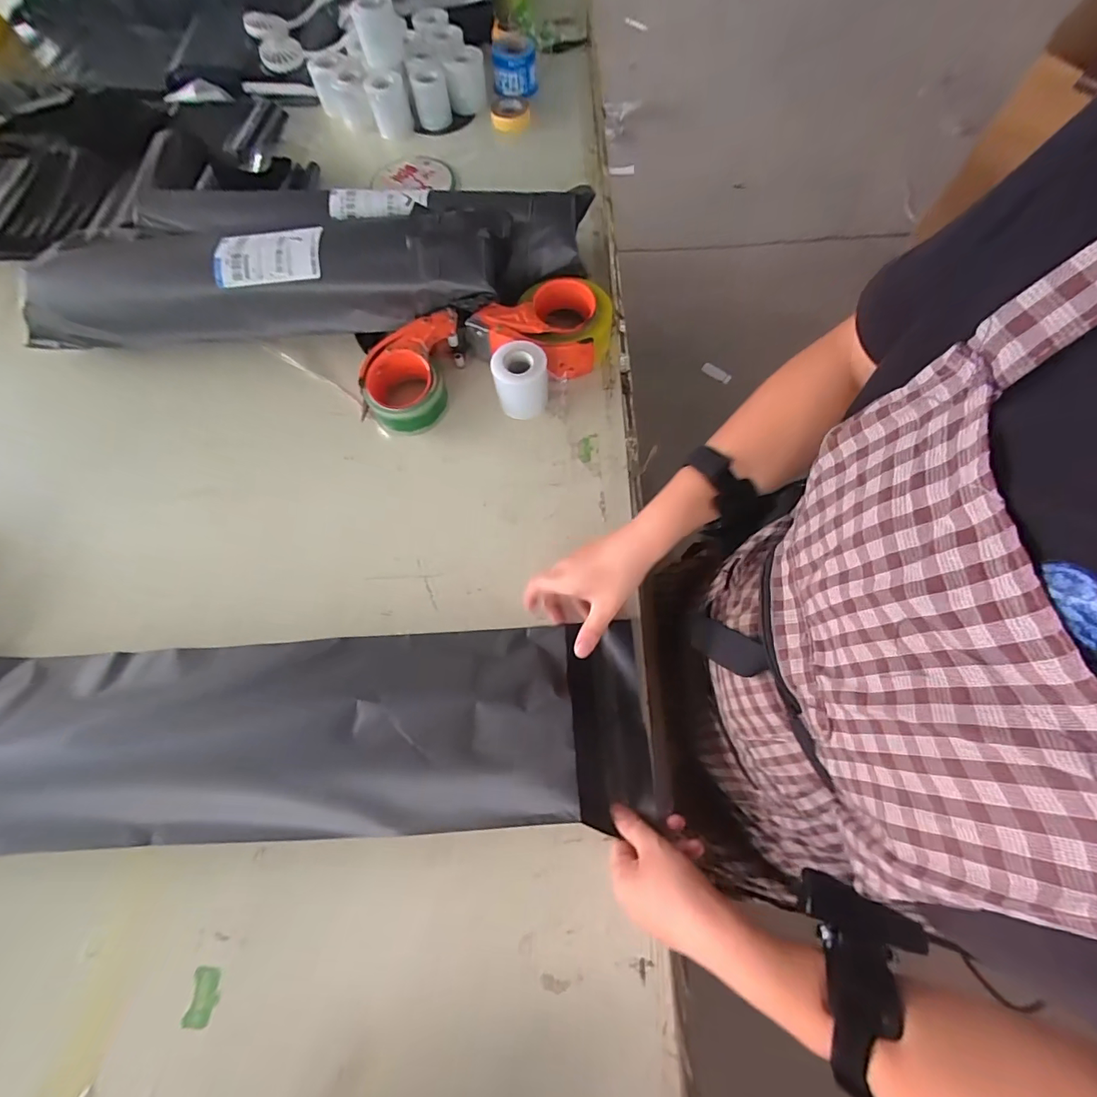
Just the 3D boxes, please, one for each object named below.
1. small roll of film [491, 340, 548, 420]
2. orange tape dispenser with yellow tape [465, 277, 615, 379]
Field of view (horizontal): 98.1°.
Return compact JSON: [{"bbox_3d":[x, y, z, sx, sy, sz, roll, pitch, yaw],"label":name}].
[{"bbox_3d":[-0.032,-0.203,0.585,0.063,0.073,0.069,-1,69,2],"label":"small roll of film"},{"bbox_3d":[-0.011,-0.289,0.616,0.179,0.056,0.134,10,69,6],"label":"orange tape dispenser with yellow tape"}]

